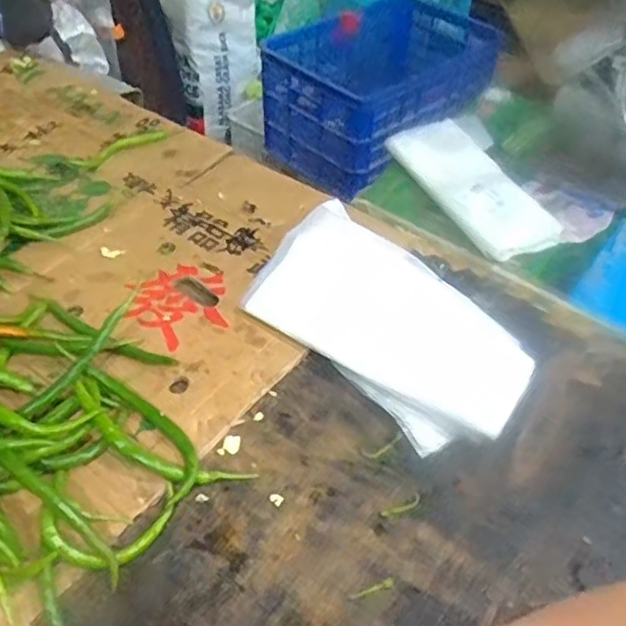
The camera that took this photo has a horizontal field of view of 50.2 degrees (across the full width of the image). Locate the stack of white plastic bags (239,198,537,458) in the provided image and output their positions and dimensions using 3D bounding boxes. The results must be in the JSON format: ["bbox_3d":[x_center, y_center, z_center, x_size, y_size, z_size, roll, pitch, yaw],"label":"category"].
[{"bbox_3d":[0.083,0.004,0.762,0.343,0.037,0.194,37,56,26],"label":"stack of white plastic bags"}]

